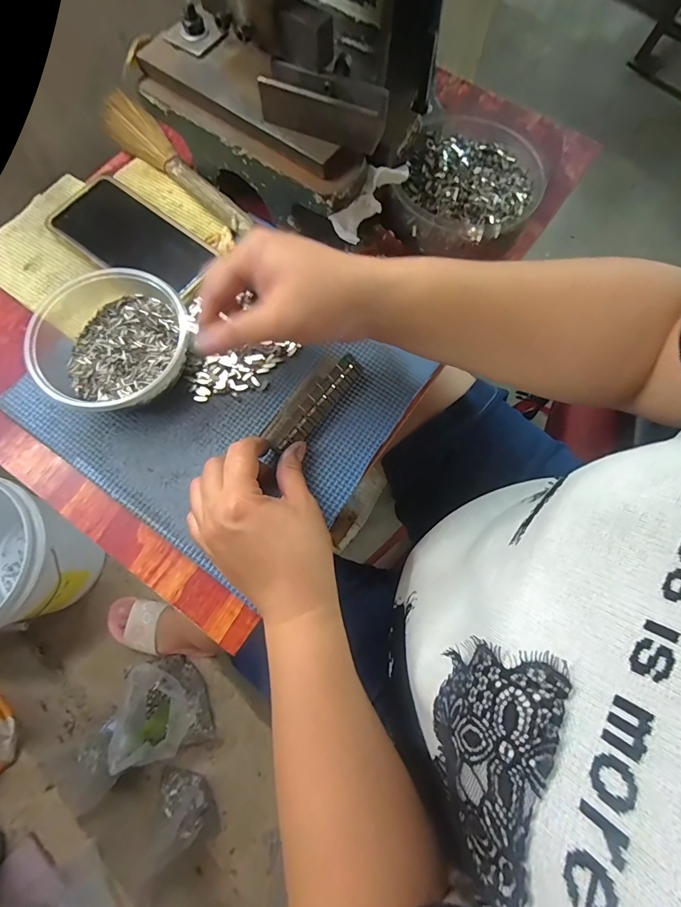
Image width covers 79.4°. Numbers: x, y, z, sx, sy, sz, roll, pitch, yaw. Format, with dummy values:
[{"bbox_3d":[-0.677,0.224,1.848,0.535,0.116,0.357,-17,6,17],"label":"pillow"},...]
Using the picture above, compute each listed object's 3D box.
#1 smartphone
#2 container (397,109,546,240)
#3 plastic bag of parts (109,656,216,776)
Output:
[{"bbox_3d":[-0.186,-0.191,0.369,0.157,0.014,0.073,36,76,9],"label":"smartphone"},{"bbox_3d":[0.114,-0.245,0.379,0.126,0.045,0.132,0,73,-1],"label":"container"},{"bbox_3d":[-0.336,0.481,0.780,0.154,0.117,0.154,-4,73,-2],"label":"plastic bag of parts"}]

